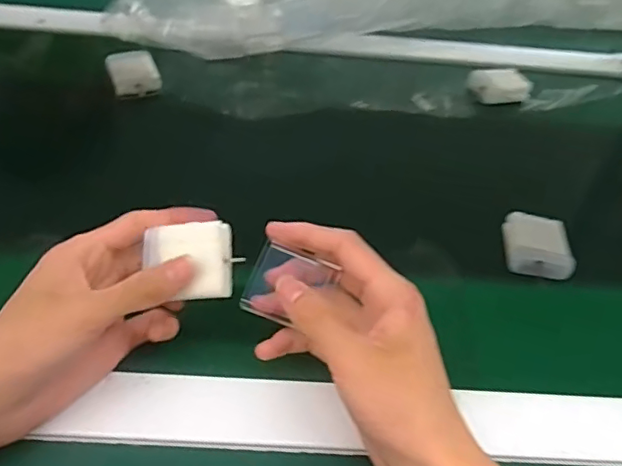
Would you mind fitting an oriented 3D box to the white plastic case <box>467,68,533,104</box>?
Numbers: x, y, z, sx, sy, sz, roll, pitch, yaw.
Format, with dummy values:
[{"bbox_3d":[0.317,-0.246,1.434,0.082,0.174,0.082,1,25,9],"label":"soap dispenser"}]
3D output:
[{"bbox_3d":[0.192,-0.149,0.581,0.057,0.022,0.034,0,47,-6],"label":"white plastic case"}]

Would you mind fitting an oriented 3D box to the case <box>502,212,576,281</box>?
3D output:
[{"bbox_3d":[0.169,0.010,0.430,0.046,0.016,0.049,9,46,2],"label":"case"}]

